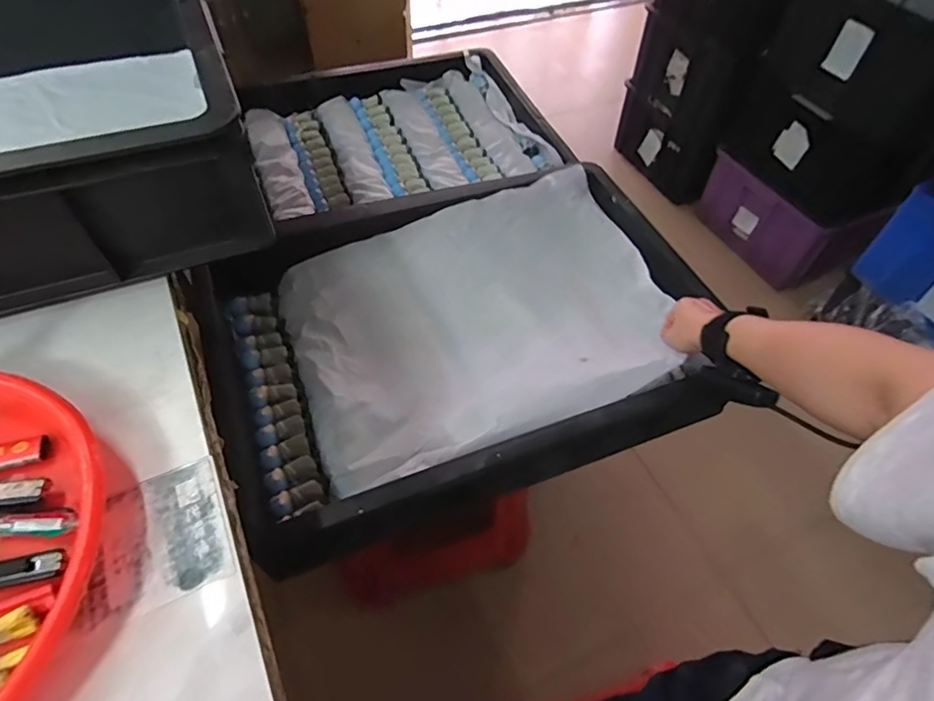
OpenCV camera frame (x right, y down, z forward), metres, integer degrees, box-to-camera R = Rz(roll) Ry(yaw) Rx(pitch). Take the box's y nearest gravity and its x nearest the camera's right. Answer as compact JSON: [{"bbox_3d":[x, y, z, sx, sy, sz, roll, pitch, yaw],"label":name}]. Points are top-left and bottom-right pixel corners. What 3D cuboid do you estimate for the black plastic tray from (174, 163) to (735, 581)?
[{"bbox_3d":[0.000,-0.039,0.658,0.551,0.089,0.425,-14,55,-13],"label":"black plastic tray"}]

